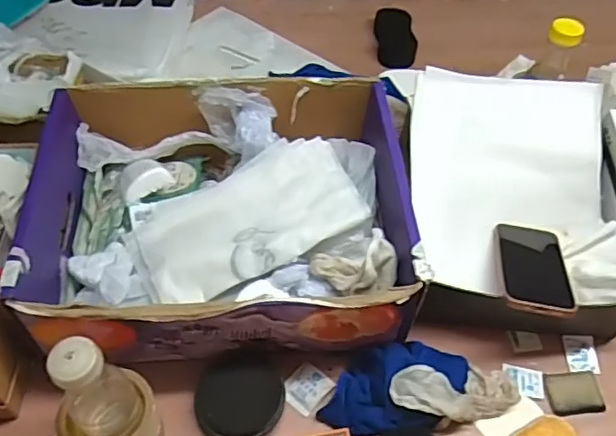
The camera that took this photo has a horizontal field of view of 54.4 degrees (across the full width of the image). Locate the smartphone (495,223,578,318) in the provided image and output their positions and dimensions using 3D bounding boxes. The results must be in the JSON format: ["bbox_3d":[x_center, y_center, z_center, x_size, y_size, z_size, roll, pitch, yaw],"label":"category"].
[{"bbox_3d":[0.252,0.055,0.664,0.077,0.014,0.150,10,36,5],"label":"smartphone"}]

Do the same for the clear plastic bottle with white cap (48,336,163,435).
[{"bbox_3d":[-0.187,0.177,0.542,0.089,0.177,0.078,-19,56,-16],"label":"clear plastic bottle with white cap"}]

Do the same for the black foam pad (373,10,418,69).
[{"bbox_3d":[0.150,-0.309,1.027,0.066,0.013,0.115,-11,76,16],"label":"black foam pad"}]

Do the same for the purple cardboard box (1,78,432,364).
[{"bbox_3d":[-0.099,-0.009,0.701,0.402,0.121,0.329,-2,53,-4],"label":"purple cardboard box"}]

